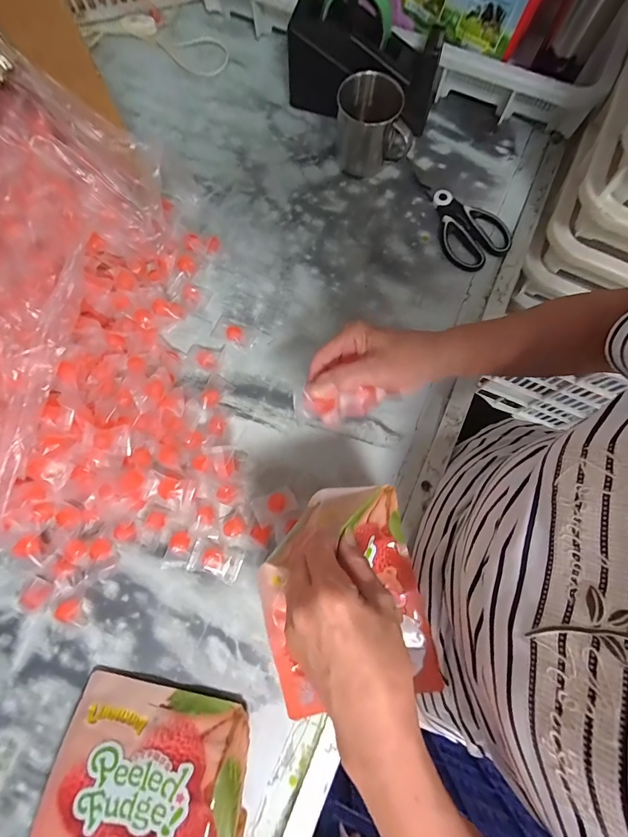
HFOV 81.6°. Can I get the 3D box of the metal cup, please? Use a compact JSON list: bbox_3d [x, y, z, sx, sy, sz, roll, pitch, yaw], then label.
[{"bbox_3d":[0.076,-0.390,0.487,0.089,0.085,0.089,0,76,-1],"label":"metal cup"}]

